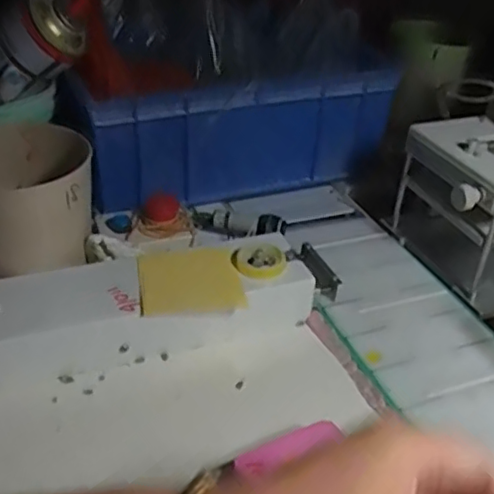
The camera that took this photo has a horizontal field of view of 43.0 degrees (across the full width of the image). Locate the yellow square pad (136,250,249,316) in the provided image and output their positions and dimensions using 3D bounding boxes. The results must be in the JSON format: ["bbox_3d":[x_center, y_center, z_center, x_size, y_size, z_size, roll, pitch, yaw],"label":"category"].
[{"bbox_3d":[-0.042,0.024,0.478,0.077,0.008,0.066,-1,35,-5],"label":"yellow square pad"}]

